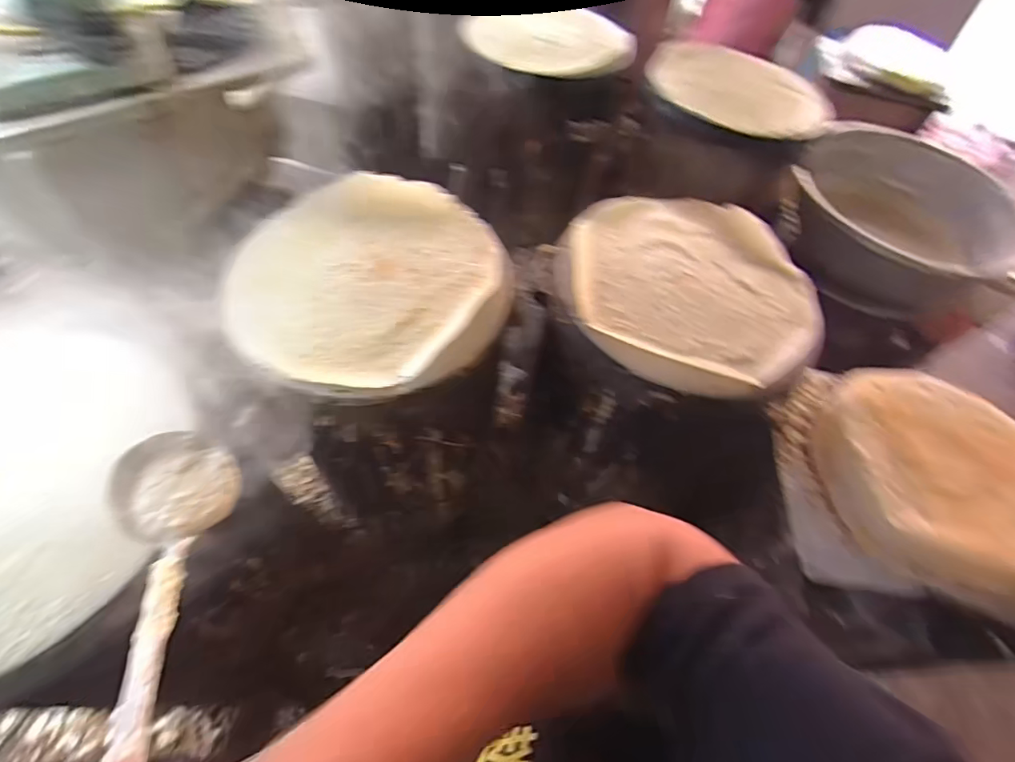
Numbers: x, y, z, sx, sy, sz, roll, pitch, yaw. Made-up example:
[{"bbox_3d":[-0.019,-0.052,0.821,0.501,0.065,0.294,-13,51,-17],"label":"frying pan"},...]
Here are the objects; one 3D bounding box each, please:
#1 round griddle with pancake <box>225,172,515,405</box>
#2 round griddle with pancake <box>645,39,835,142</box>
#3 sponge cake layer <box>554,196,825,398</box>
[{"bbox_3d":[-0.180,-0.134,0.659,0.360,0.040,0.335,2,62,-5],"label":"round griddle with pancake"},{"bbox_3d":[0.513,-0.659,1.099,0.383,0.061,0.409,17,56,2],"label":"round griddle with pancake"},{"bbox_3d":[0.259,-0.136,0.716,0.361,0.059,0.343,2,54,-2],"label":"sponge cake layer"}]

